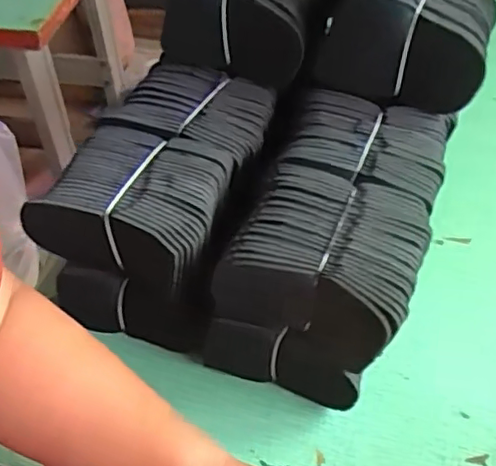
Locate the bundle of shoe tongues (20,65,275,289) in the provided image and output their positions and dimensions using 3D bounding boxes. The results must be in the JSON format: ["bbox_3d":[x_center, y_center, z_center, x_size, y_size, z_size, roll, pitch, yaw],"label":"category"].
[{"bbox_3d":[-0.076,-0.060,0.568,0.148,0.075,0.239,16,51,15],"label":"bundle of shoe tongues"}]

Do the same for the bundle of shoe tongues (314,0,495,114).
[{"bbox_3d":[0.174,-0.235,0.615,0.154,0.112,0.213,14,50,16],"label":"bundle of shoe tongues"}]

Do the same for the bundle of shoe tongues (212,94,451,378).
[{"bbox_3d":[0.087,-0.018,0.541,0.155,0.092,0.245,17,51,16],"label":"bundle of shoe tongues"}]

